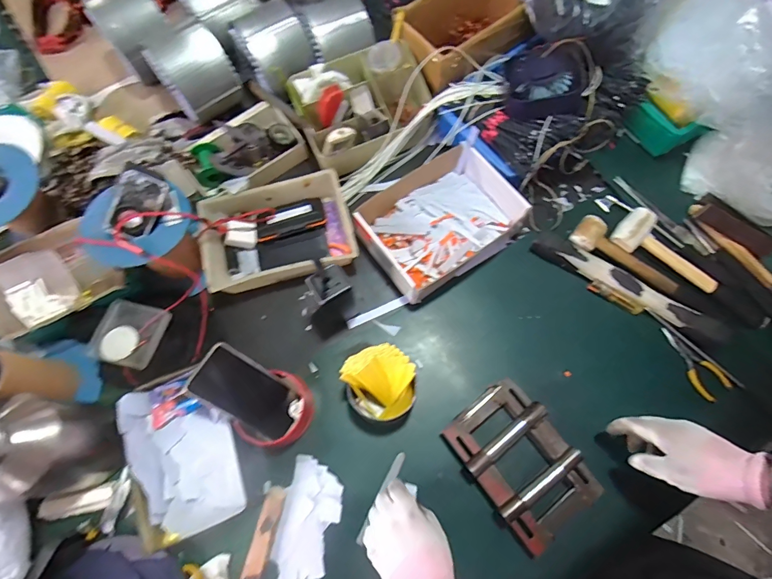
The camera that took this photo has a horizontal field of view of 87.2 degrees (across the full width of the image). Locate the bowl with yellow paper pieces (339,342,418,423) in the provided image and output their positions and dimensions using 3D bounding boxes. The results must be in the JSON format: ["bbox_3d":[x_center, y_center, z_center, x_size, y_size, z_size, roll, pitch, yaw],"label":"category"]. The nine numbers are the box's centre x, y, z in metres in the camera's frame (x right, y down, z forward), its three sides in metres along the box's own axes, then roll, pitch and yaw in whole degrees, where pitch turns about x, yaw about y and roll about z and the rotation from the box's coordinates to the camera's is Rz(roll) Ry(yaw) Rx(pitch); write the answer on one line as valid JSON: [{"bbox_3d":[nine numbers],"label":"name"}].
[{"bbox_3d":[-0.006,0.141,0.596,0.100,0.094,0.099,0,71,1],"label":"bowl with yellow paper pieces"}]

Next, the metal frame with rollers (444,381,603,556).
[{"bbox_3d":[0.192,0.243,0.580,0.135,0.066,0.195,-38,74,-11],"label":"metal frame with rollers"}]

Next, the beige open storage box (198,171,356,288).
[{"bbox_3d":[-0.185,-0.098,0.699,0.246,0.059,0.172,-12,71,-3],"label":"beige open storage box"}]

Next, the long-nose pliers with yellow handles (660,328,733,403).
[{"bbox_3d":[0.480,0.116,0.638,0.049,0.011,0.122,-39,75,-12],"label":"long-nose pliers with yellow handles"}]

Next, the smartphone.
[{"bbox_3d":[-0.194,0.145,0.571,0.153,0.014,0.076,42,76,-22],"label":"smartphone"}]

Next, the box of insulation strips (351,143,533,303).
[{"bbox_3d":[0.090,-0.115,0.693,0.248,0.077,0.205,-31,73,-9],"label":"box of insulation strips"}]

